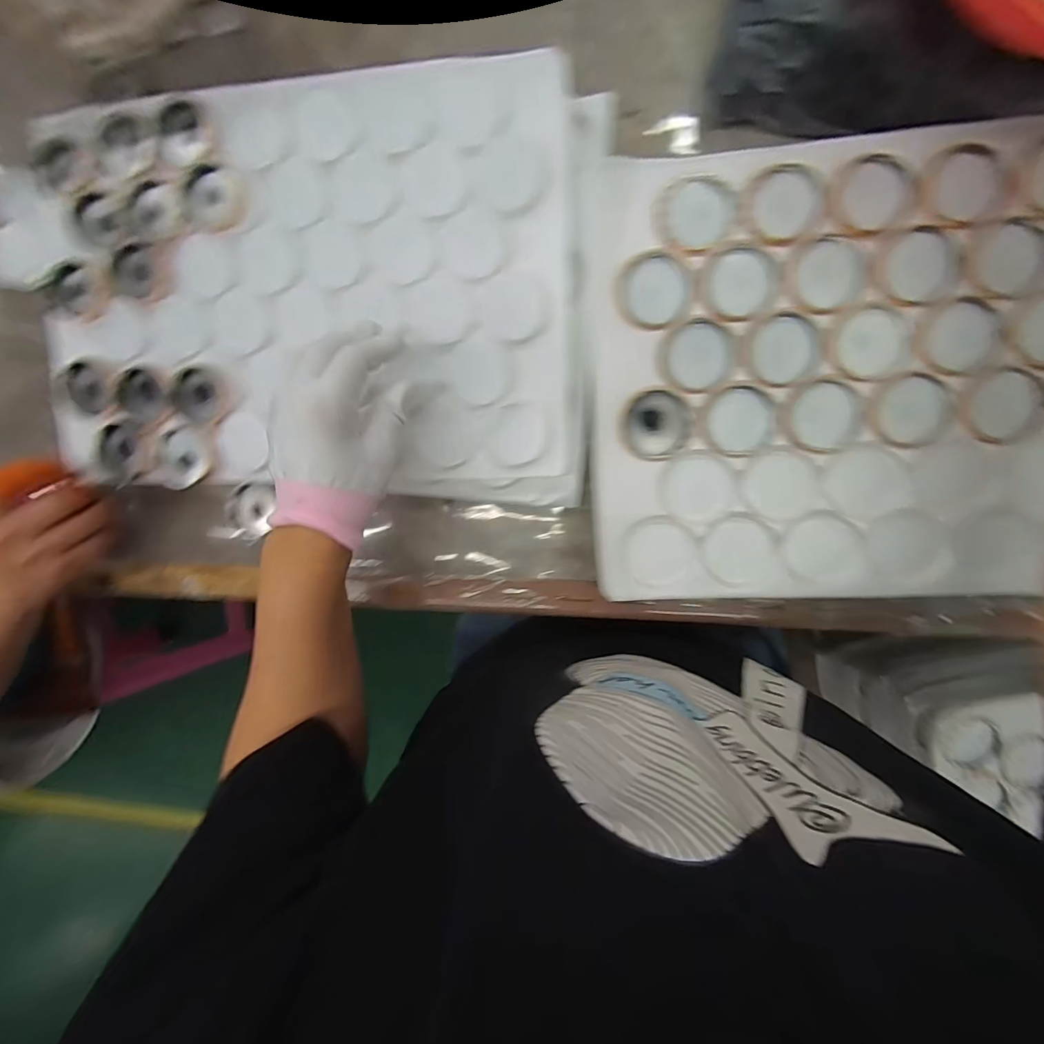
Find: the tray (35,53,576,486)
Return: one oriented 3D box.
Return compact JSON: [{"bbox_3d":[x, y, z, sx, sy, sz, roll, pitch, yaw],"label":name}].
[{"bbox_3d":[-0.179,-0.178,0.358,0.435,0.018,0.286,0,96,7],"label":"tray"}]

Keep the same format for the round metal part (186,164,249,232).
[{"bbox_3d":[-0.240,-0.255,0.357,0.048,0.007,0.043,14,97,6],"label":"round metal part"}]

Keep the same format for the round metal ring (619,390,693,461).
[{"bbox_3d":[0.097,-0.070,0.329,0.049,0.004,0.047,-2,95,8],"label":"round metal ring"}]

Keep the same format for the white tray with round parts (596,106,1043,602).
[{"bbox_3d":[0.235,-0.098,0.309,0.357,0.025,0.305,0,96,7],"label":"white tray with round parts"}]

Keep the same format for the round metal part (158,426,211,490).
[{"bbox_3d":[-0.284,-0.054,0.380,0.044,0.007,0.054,34,99,3],"label":"round metal part"}]

